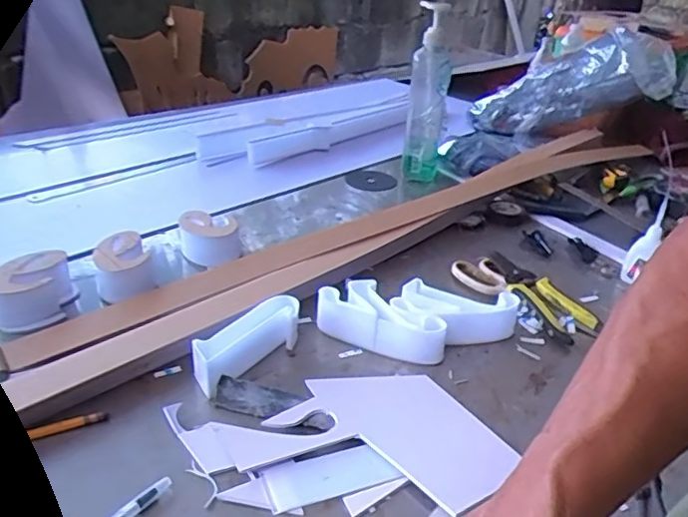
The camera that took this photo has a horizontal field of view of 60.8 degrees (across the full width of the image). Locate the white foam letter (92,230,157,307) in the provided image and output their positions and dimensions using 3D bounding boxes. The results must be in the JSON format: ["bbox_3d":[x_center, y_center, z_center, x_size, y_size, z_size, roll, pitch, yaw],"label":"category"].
[{"bbox_3d":[-0.254,0.006,0.671,0.059,0.047,0.081,-11,33,-23],"label":"white foam letter"}]

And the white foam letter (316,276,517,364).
[{"bbox_3d":[0.075,0.064,0.616,0.203,0.041,0.093,8,30,8],"label":"white foam letter"}]

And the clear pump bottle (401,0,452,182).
[{"bbox_3d":[0.140,-0.273,0.976,0.063,0.273,0.064,8,30,7],"label":"clear pump bottle"}]

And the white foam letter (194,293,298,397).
[{"bbox_3d":[-0.091,0.080,0.566,0.041,0.042,0.127,27,37,34],"label":"white foam letter"}]

